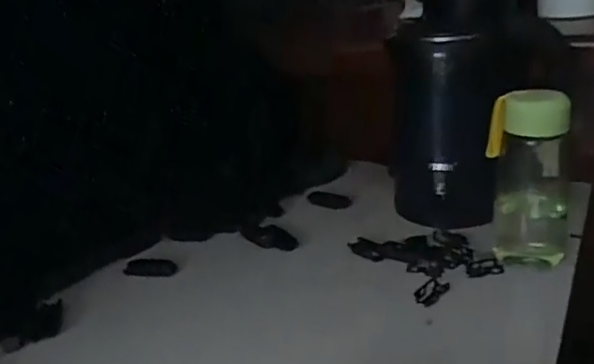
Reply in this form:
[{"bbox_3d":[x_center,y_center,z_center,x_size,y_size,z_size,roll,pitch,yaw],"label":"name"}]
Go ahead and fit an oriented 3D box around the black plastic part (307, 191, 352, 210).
[{"bbox_3d":[0.047,0.026,0.847,0.071,0.012,0.027,11,28,38],"label":"black plastic part"}]

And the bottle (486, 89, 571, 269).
[{"bbox_3d":[0.255,-0.005,0.630,0.086,0.193,0.081,3,24,23],"label":"bottle"}]

